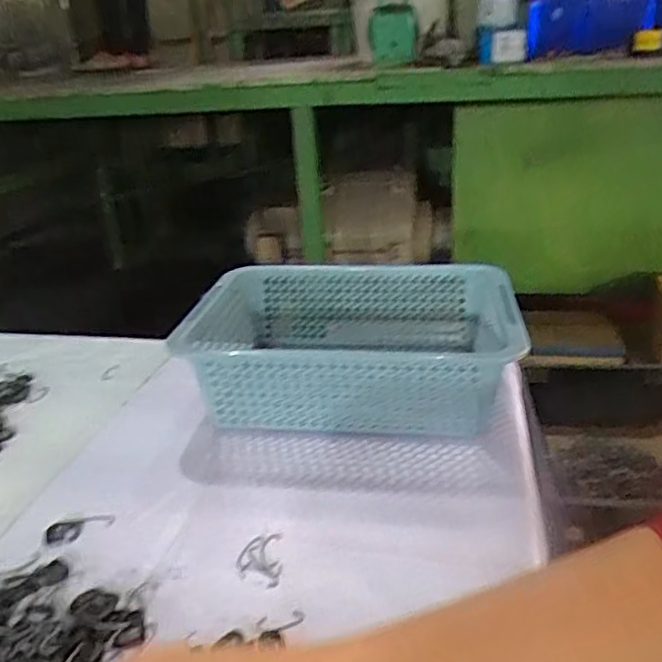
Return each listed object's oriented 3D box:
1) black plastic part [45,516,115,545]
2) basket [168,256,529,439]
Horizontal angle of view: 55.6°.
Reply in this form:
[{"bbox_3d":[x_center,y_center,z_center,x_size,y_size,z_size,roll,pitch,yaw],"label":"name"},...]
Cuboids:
[{"bbox_3d":[-0.238,0.185,0.594,0.060,0.004,0.031,-12,27,-20],"label":"black plastic part"},{"bbox_3d":[0.028,0.018,0.804,0.374,0.125,0.281,1,25,6],"label":"basket"}]

